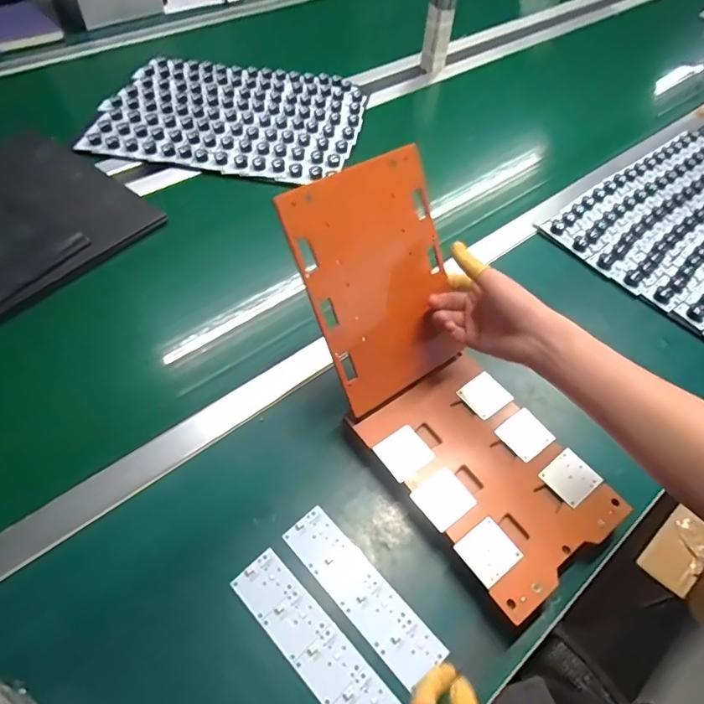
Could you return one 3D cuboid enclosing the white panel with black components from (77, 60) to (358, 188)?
[{"bbox_3d":[-0.218,-0.446,0.918,0.455,0.021,0.342,9,54,3],"label":"white panel with black components"}]

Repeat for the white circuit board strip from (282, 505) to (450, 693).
[{"bbox_3d":[0.008,0.222,0.460,0.048,0.004,0.173,-36,63,-26],"label":"white circuit board strip"}]

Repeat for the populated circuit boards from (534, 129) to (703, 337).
[{"bbox_3d":[0.588,-0.197,0.790,0.454,0.040,0.358,-31,61,-24],"label":"populated circuit boards"}]

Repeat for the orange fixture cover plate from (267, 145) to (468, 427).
[{"bbox_3d":[0.032,-0.066,0.495,0.153,0.232,0.011,-30,27,-23],"label":"orange fixture cover plate"}]

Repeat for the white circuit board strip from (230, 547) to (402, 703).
[{"bbox_3d":[-0.034,0.256,0.433,0.048,0.004,0.176,-37,64,-26],"label":"white circuit board strip"}]

